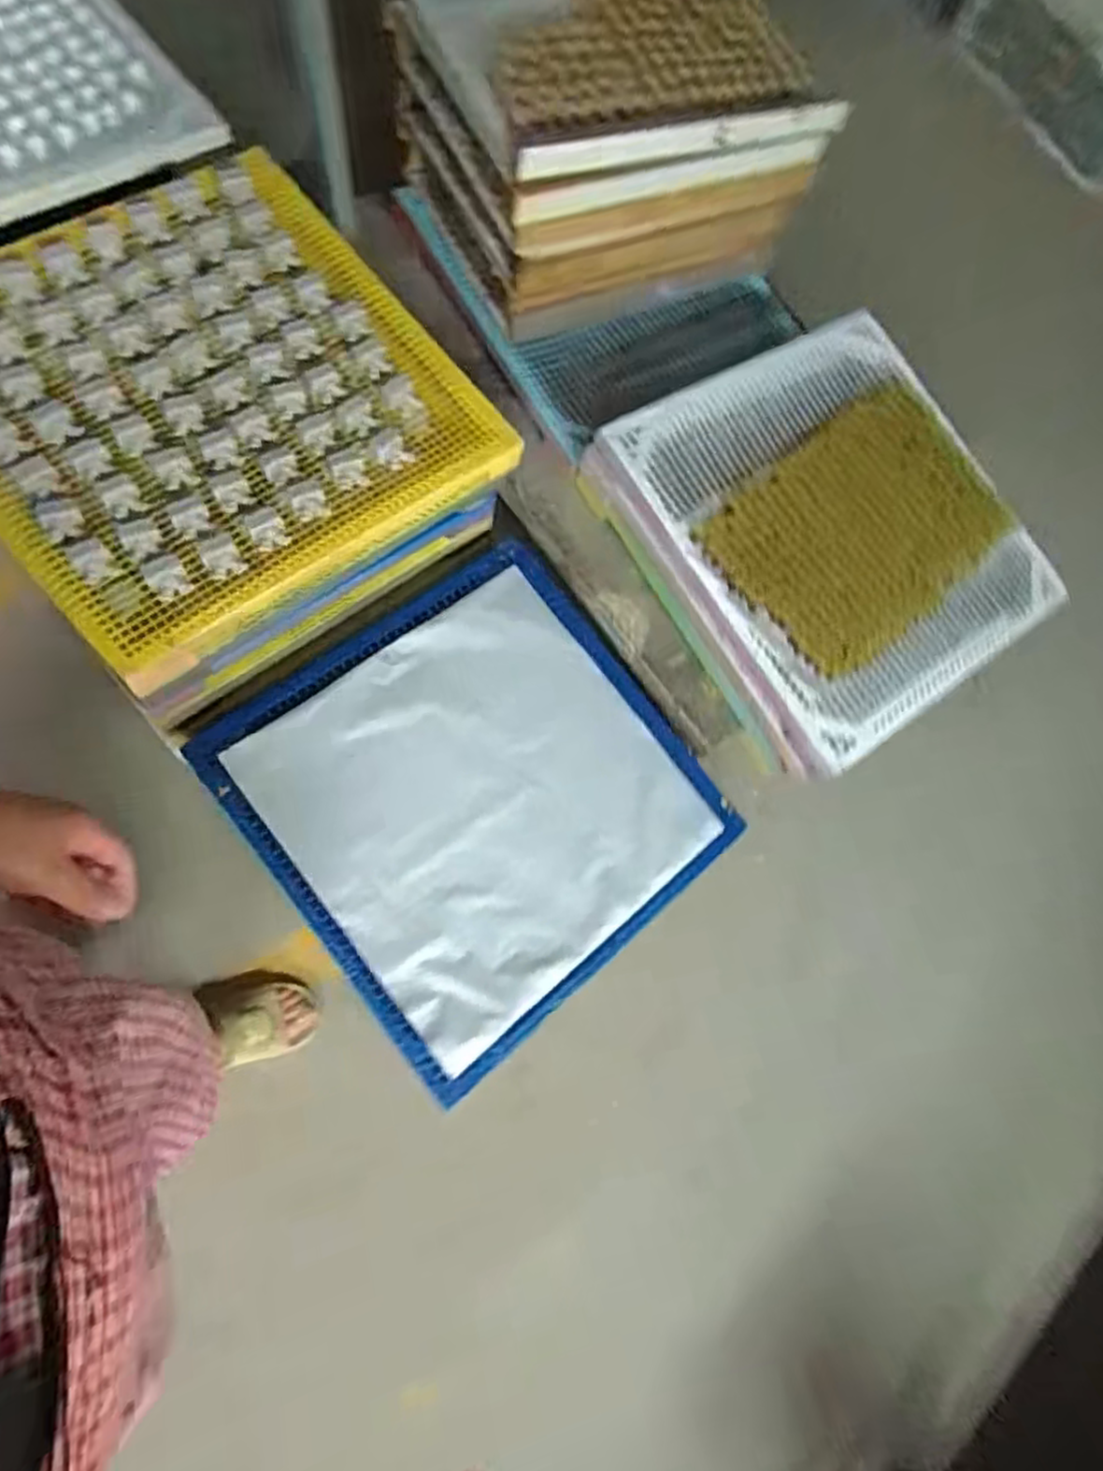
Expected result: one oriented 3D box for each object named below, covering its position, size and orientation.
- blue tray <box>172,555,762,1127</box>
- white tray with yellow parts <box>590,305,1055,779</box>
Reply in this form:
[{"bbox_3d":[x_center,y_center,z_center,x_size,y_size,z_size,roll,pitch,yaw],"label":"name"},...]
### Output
[{"bbox_3d":[-0.093,0.078,1.066,0.621,0.052,0.615,-37,85,-18],"label":"blue tray"},{"bbox_3d":[0.478,-0.343,1.126,0.574,0.059,0.610,-31,87,-17],"label":"white tray with yellow parts"}]

